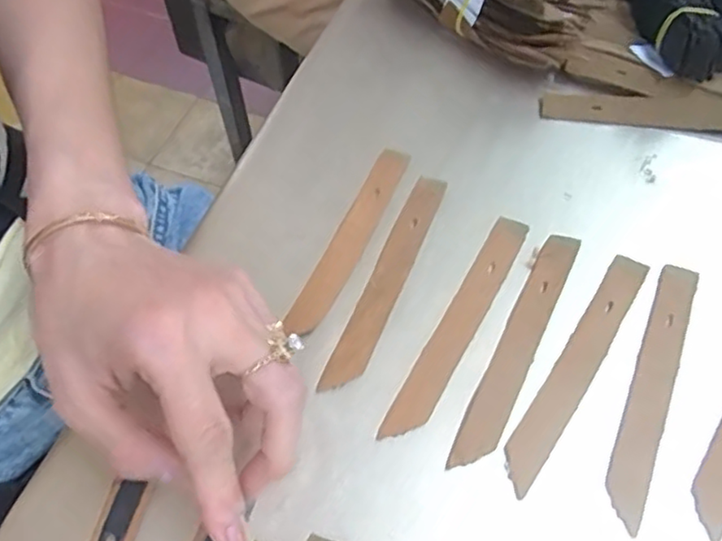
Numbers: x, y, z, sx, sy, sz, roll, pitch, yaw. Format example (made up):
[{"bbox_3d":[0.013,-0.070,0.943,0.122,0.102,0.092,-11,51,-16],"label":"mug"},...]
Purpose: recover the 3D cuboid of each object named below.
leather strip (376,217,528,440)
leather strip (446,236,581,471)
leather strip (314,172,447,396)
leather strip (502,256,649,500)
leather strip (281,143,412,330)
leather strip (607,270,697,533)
[{"bbox_3d":[0.046,0.025,0.299,0.017,0.005,0.123,27,66,14],"label":"leather strip"},{"bbox_3d":[0.072,0.034,0.290,0.016,0.006,0.122,23,64,15],"label":"leather strip"},{"bbox_3d":[0.014,0.004,0.312,0.016,0.004,0.124,24,64,5],"label":"leather strip"},{"bbox_3d":[0.096,0.042,0.284,0.016,0.004,0.123,30,65,18],"label":"leather strip"},{"bbox_3d":[-0.004,-0.018,0.326,0.019,0.004,0.114,19,64,19],"label":"leather strip"},{"bbox_3d":[0.127,0.050,0.279,0.016,0.006,0.122,21,63,14],"label":"leather strip"}]

